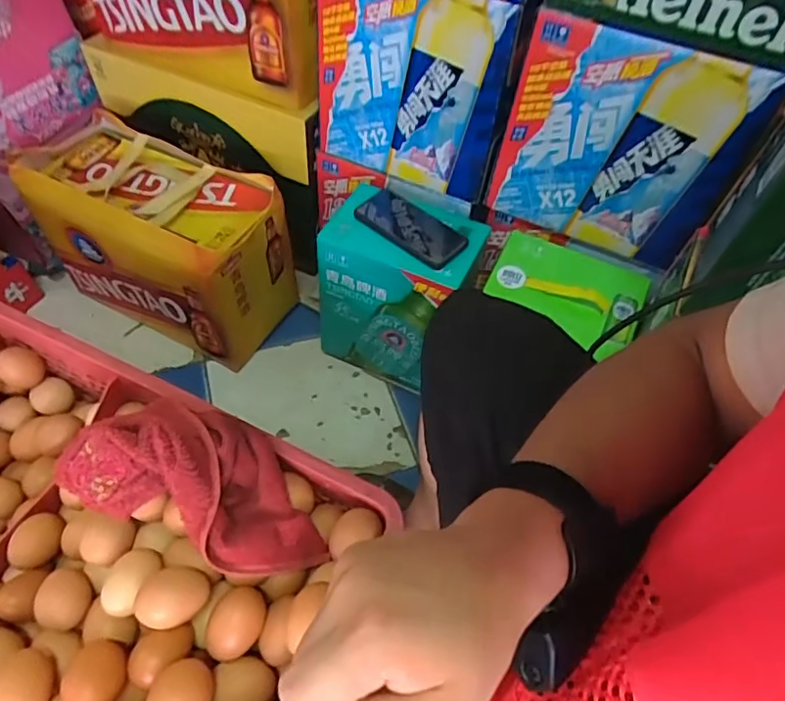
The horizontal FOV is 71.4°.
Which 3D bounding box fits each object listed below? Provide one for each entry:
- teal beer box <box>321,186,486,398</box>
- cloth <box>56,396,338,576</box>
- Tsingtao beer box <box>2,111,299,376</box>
[{"bbox_3d":[0.013,-0.103,0.858,0.203,0.257,0.170,25,56,13],"label":"teal beer box"},{"bbox_3d":[-0.159,0.106,0.465,0.214,0.071,0.114,21,55,10],"label":"cloth"},{"bbox_3d":[-0.377,-0.172,0.905,0.389,0.261,0.185,25,56,12],"label":"Tsingtao beer box"}]

